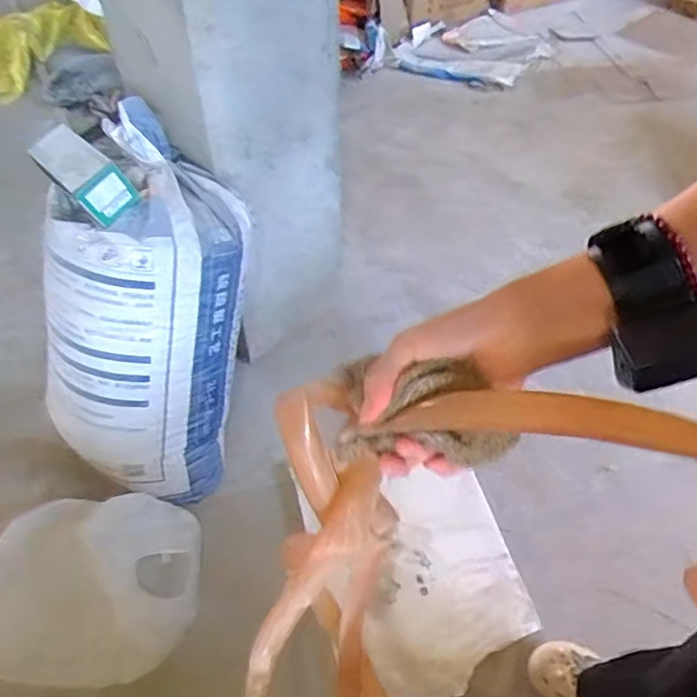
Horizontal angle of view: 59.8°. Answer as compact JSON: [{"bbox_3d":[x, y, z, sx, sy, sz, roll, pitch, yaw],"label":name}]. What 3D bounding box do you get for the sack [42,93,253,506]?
[{"bbox_3d":[-0.367,-0.041,1.078,0.304,0.720,0.217,10,21,6],"label":"sack"}]

